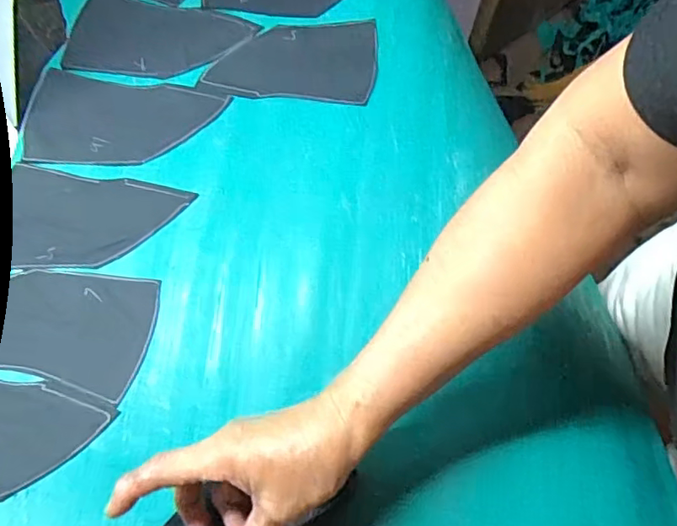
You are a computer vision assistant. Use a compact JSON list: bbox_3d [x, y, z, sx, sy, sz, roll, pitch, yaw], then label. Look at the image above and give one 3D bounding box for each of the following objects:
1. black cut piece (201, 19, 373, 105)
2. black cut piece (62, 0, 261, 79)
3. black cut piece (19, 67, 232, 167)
[{"bbox_3d":[-0.042,-0.194,0.523,0.153,0.006,0.086,5,71,8],"label":"black cut piece"},{"bbox_3d":[-0.177,-0.220,0.544,0.173,0.007,0.094,11,70,4],"label":"black cut piece"},{"bbox_3d":[-0.201,-0.127,0.502,0.173,0.008,0.099,10,69,3],"label":"black cut piece"}]

